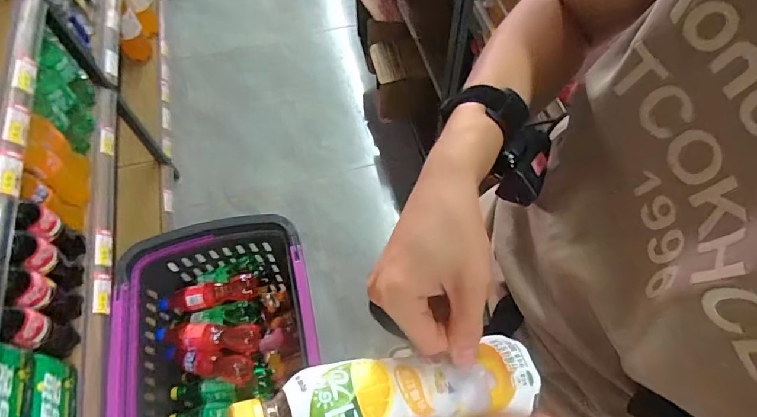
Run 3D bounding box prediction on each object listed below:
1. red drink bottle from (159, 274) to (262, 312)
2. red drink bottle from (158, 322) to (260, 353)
[{"bbox_3d":[-0.431,0.220,1.133,0.240,0.068,0.070,-10,61,-4],"label":"red drink bottle"},{"bbox_3d":[-0.409,0.309,1.069,0.246,0.066,0.070,3,61,3],"label":"red drink bottle"}]

